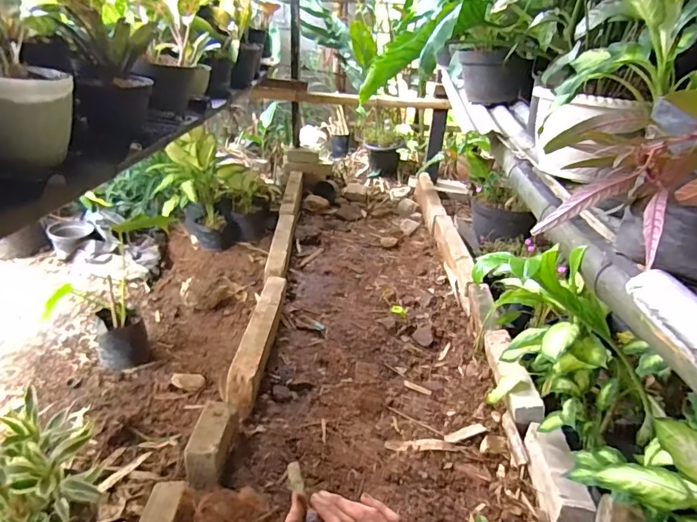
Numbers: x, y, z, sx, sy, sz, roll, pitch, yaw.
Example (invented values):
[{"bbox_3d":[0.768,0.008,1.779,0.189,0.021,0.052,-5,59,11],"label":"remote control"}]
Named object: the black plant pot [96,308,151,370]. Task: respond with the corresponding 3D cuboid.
[{"bbox_3d":[-0.728,0.241,1.458,0.140,0.162,0.146,2,29,-1],"label":"black plant pot"}]

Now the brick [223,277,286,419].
[{"bbox_3d":[-0.291,0.265,1.507,0.086,0.147,0.562,4,29,3],"label":"brick"}]

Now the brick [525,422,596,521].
[{"bbox_3d":[0.484,0.497,1.056,0.074,0.109,0.254,3,29,1],"label":"brick"}]

